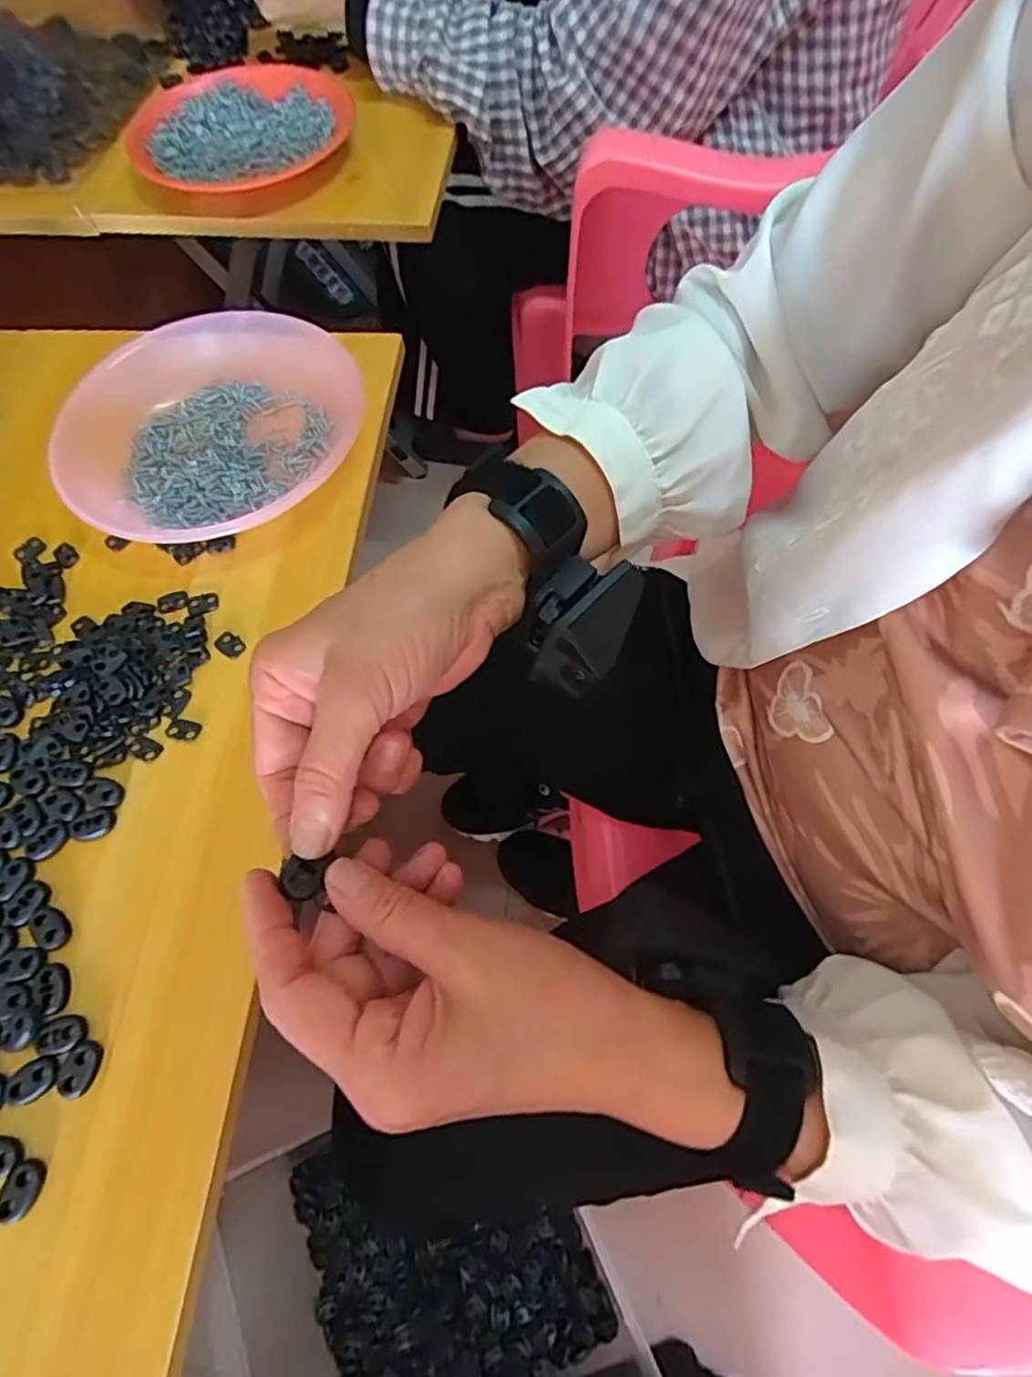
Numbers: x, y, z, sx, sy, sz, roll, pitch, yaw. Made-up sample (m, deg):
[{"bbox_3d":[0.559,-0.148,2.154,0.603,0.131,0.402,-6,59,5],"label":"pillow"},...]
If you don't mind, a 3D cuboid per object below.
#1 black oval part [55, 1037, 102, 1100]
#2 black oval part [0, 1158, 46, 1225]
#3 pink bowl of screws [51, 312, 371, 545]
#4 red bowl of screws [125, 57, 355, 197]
[{"bbox_3d":[-0.191,0.167,0.294,0.014,0.006,0.022,9,65,6],"label":"black oval part"},{"bbox_3d":[-0.204,0.206,0.275,0.014,0.004,0.021,12,66,8],"label":"black oval part"},{"bbox_3d":[-0.194,-0.170,0.439,0.171,0.042,0.201,-3,65,1],"label":"pink bowl of screws"},{"bbox_3d":[-0.245,-0.503,0.608,0.193,0.030,0.212,-1,65,2],"label":"red bowl of screws"}]

